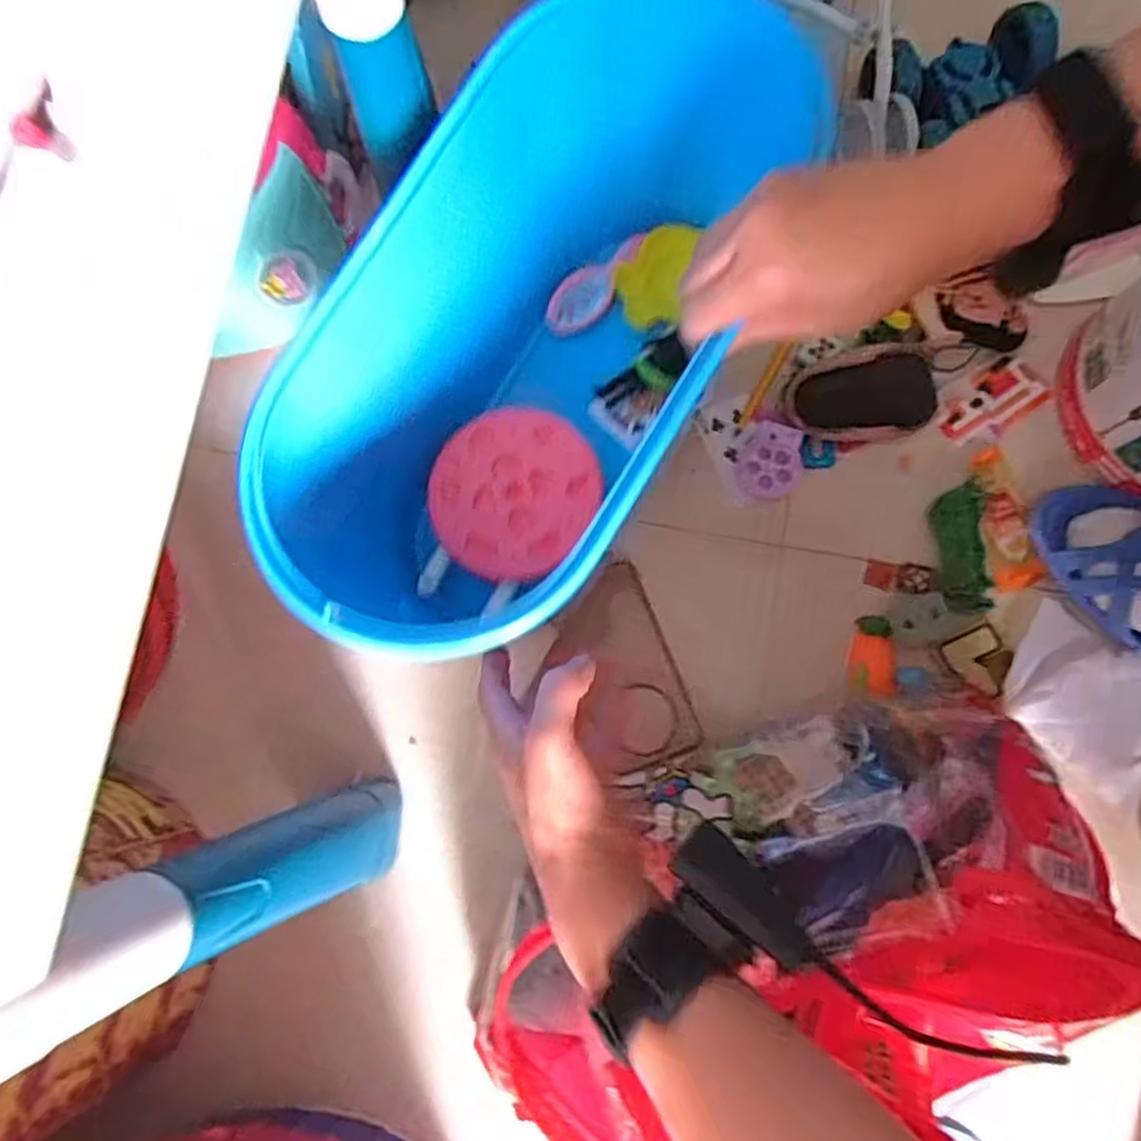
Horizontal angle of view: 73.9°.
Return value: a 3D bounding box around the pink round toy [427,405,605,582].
[{"bbox_3d":[-0.041,-0.057,0.534,0.112,0.010,0.122,0,78,1],"label":"pink round toy"}]

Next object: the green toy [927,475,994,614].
[{"bbox_3d":[0.325,-0.020,0.633,0.045,0.017,0.108,0,78,1],"label":"green toy"}]

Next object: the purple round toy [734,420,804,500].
[{"bbox_3d":[0.173,-0.093,0.653,0.052,0.020,0.068,24,79,6],"label":"purple round toy"}]

